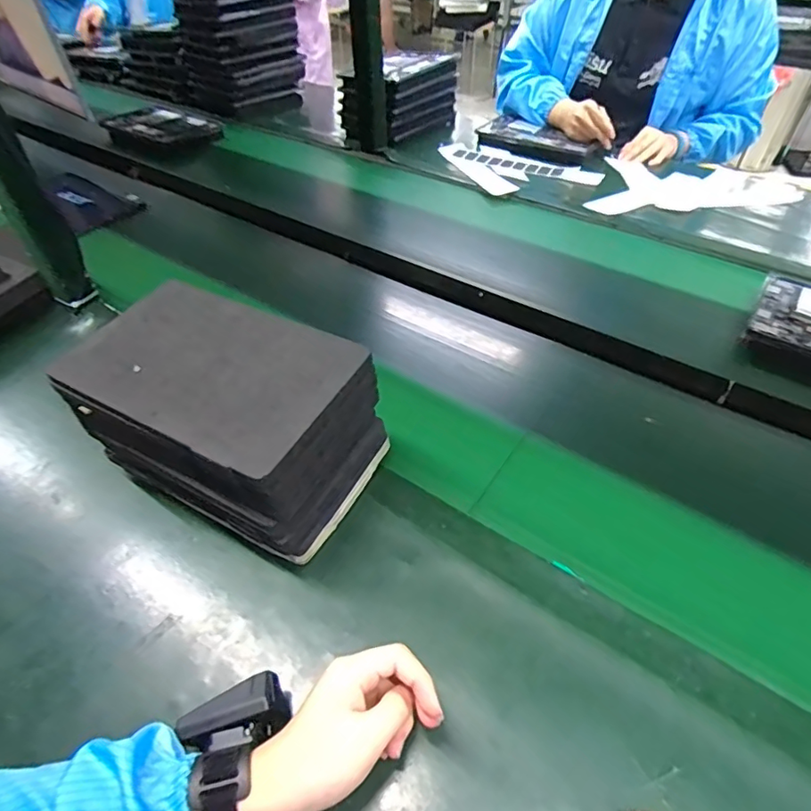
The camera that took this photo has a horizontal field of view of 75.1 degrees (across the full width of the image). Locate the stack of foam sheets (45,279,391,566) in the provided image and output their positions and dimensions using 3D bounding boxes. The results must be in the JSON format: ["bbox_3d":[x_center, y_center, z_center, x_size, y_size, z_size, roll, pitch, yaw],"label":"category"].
[{"bbox_3d":[-0.169,0.011,0.503,0.253,0.151,0.148,21,50,19],"label":"stack of foam sheets"}]

